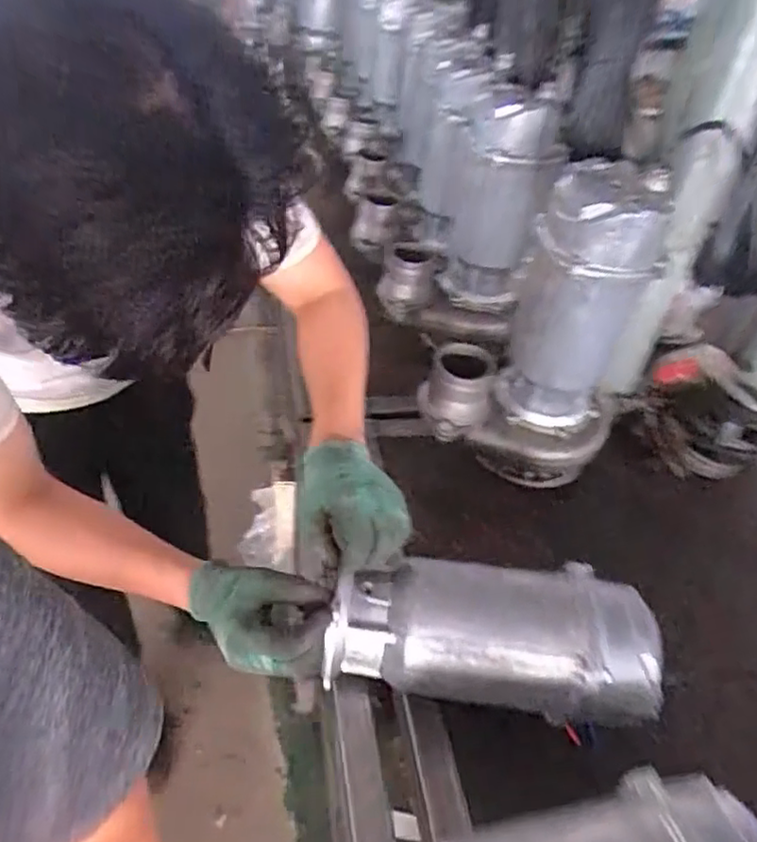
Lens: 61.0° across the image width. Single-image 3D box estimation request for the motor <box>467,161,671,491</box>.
[{"bbox_3d":[0.236,-0.096,0.766,0.153,0.371,0.169,21,44,15],"label":"motor"}]

